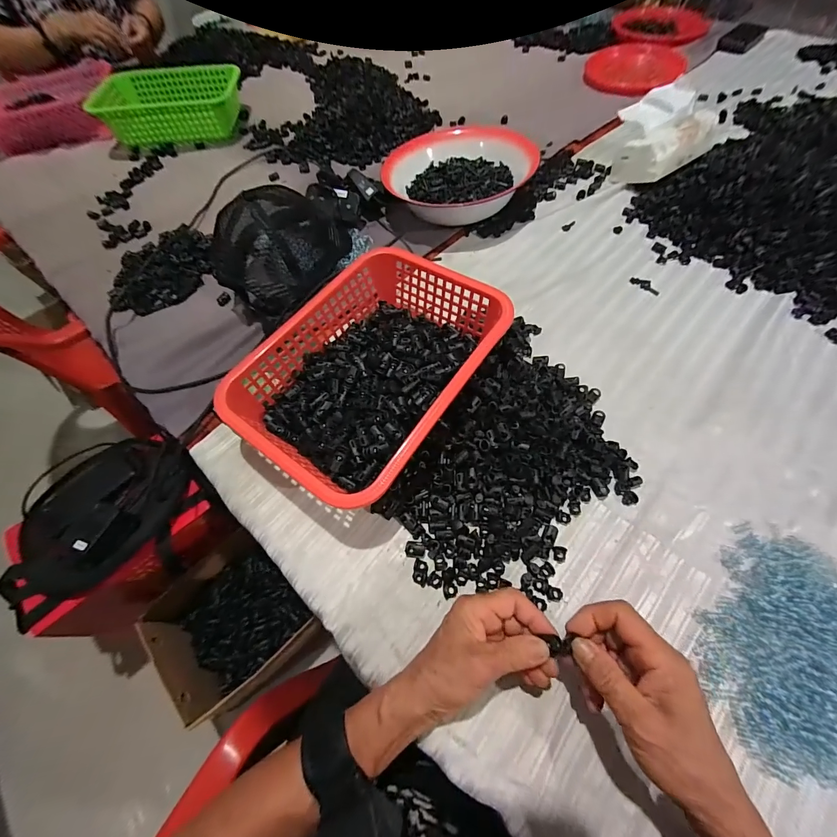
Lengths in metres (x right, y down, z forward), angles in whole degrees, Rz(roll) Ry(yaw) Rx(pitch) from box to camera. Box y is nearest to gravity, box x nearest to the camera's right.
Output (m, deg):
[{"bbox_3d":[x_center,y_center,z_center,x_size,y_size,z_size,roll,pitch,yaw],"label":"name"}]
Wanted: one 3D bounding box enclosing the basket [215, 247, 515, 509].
[{"bbox_3d":[-0.052,-0.056,0.433,0.219,0.082,0.296,32,69,19],"label":"basket"}]

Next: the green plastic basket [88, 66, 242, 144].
[{"bbox_3d":[-0.562,-0.721,0.839,0.314,0.079,0.192,-10,62,-2],"label":"green plastic basket"}]

